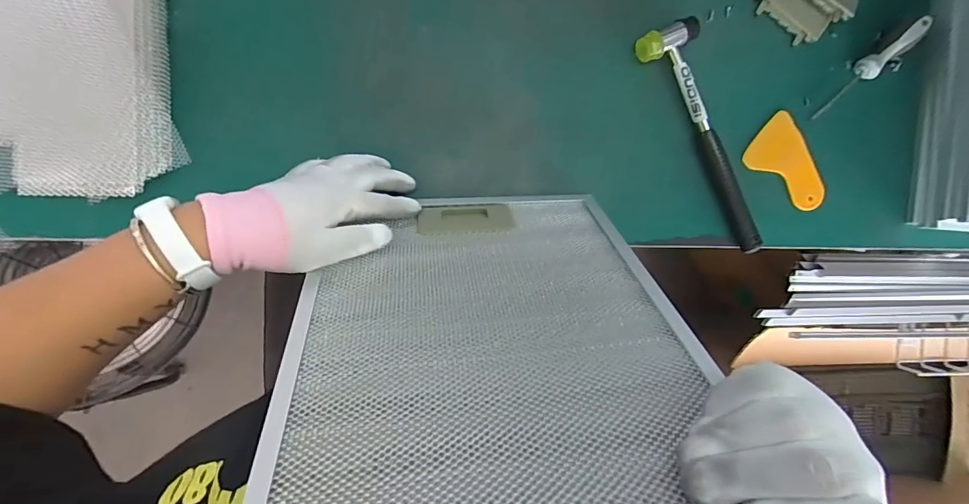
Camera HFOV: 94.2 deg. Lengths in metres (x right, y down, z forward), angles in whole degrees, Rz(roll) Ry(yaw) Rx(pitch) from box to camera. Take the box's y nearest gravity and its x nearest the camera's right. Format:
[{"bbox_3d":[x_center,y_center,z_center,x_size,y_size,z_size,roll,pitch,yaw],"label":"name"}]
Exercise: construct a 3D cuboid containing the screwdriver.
[{"bbox_3d":[0.410,-0.196,0.476,0.151,0.026,0.021,-37,95,-5],"label":"screwdriver"}]

